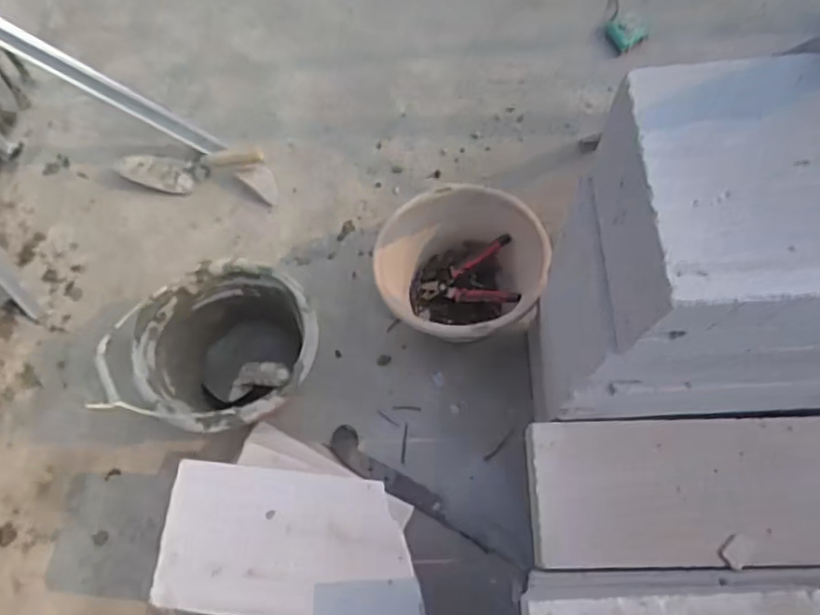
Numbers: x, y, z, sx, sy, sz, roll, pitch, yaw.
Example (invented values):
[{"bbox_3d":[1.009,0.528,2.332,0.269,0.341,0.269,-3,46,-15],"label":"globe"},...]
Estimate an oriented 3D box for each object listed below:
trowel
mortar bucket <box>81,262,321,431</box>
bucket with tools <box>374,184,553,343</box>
[{"bbox_3d":[-0.454,-0.291,1.343,0.312,0.065,0.082,-6,70,13],"label":"trowel"},{"bbox_3d":[-0.309,0.084,1.120,0.312,0.243,0.287,12,71,6],"label":"mortar bucket"},{"bbox_3d":[0.087,-0.050,1.156,0.263,0.224,0.253,-1,70,2],"label":"bucket with tools"}]

